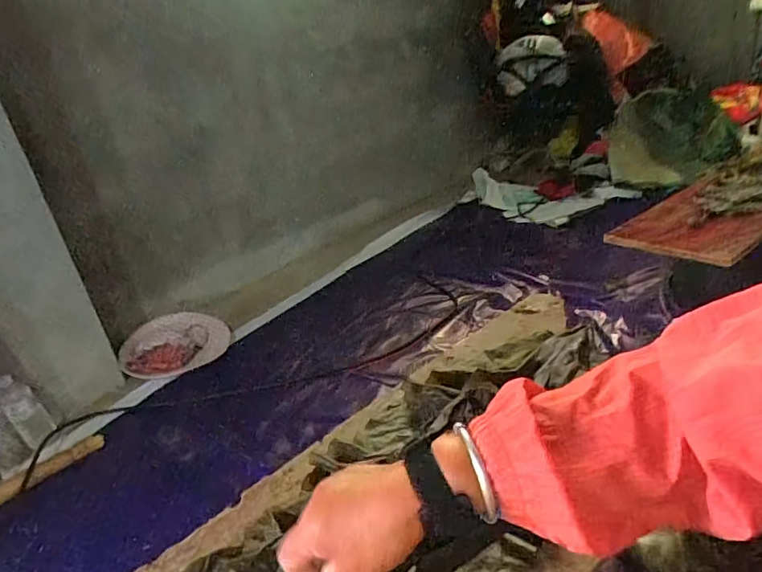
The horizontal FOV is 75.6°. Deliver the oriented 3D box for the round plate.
[{"bbox_3d":[-0.649,0.171,1.573,0.303,0.049,0.323,-6,27,3],"label":"round plate"}]

